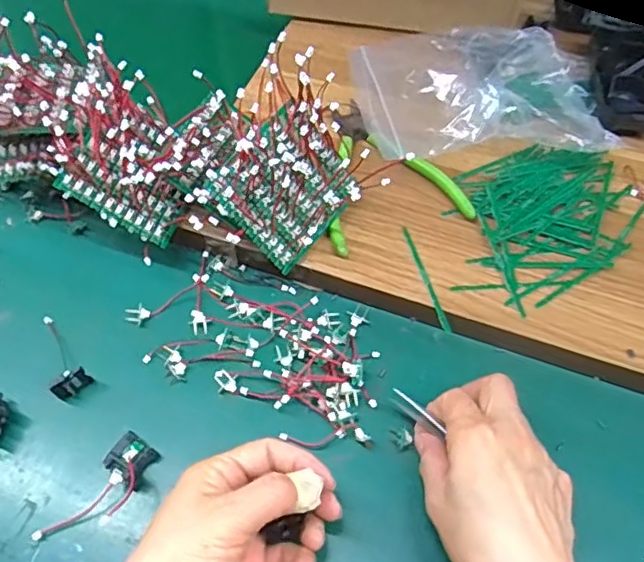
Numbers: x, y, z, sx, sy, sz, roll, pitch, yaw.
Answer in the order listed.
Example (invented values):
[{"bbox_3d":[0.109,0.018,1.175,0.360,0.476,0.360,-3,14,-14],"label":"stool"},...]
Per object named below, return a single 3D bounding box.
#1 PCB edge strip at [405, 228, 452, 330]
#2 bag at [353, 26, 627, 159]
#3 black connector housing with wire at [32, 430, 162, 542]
[{"bbox_3d":[0.071,-0.005,0.411,0.005,0.004,0.084,-14,58,-7],"label":"PCB edge strip"},{"bbox_3d":[0.127,-0.161,0.475,0.194,0.050,0.163,-4,57,-1],"label":"bag"},{"bbox_3d":[-0.134,0.125,0.355,0.027,0.019,0.077,33,64,21],"label":"black connector housing with wire"}]

